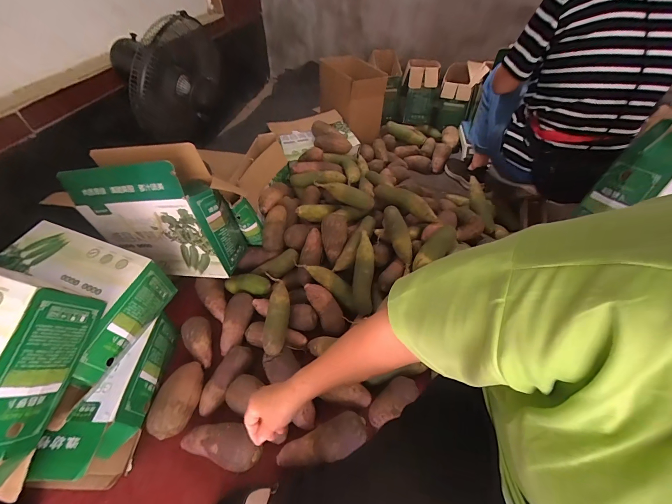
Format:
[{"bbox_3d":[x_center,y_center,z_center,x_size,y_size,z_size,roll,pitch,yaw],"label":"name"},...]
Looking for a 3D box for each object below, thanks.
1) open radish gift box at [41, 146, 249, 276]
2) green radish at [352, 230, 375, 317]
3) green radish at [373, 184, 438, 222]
[{"bbox_3d":[-0.508,-0.115,0.861,0.424,0.334,0.139,8,47,8],"label":"open radish gift box"},{"bbox_3d":[0.079,0.054,0.870,0.055,0.050,0.235,3,78,3],"label":"green radish"},{"bbox_3d":[0.224,-0.161,0.967,0.218,0.052,0.066,28,53,24],"label":"green radish"}]

